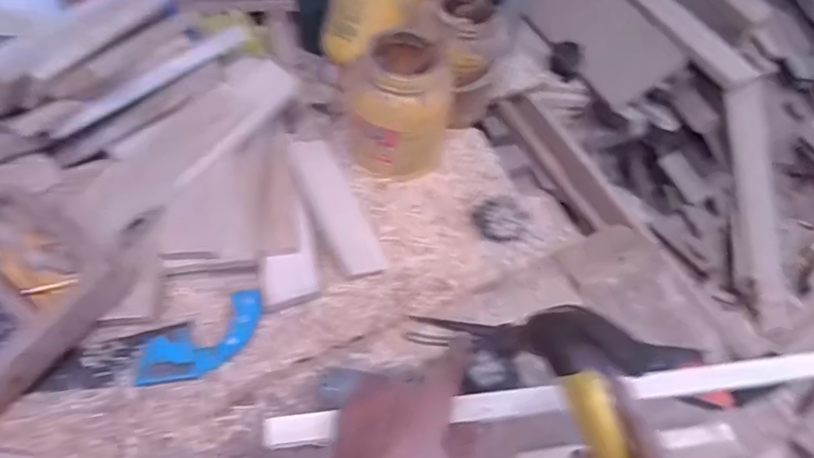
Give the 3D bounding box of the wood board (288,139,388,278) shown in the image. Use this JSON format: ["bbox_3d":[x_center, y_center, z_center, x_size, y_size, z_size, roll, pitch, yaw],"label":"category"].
[{"bbox_3d":[-0.103,-0.031,0.808,0.060,0.013,0.217,-26,86,-22],"label":"wood board"}]

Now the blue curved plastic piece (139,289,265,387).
[{"bbox_3d":[-0.260,0.147,0.715,0.169,0.014,0.076,-25,75,-19],"label":"blue curved plastic piece"}]

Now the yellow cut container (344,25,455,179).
[{"bbox_3d":[-0.015,-0.177,0.850,0.159,0.200,0.160,4,51,0],"label":"yellow cut container"}]

